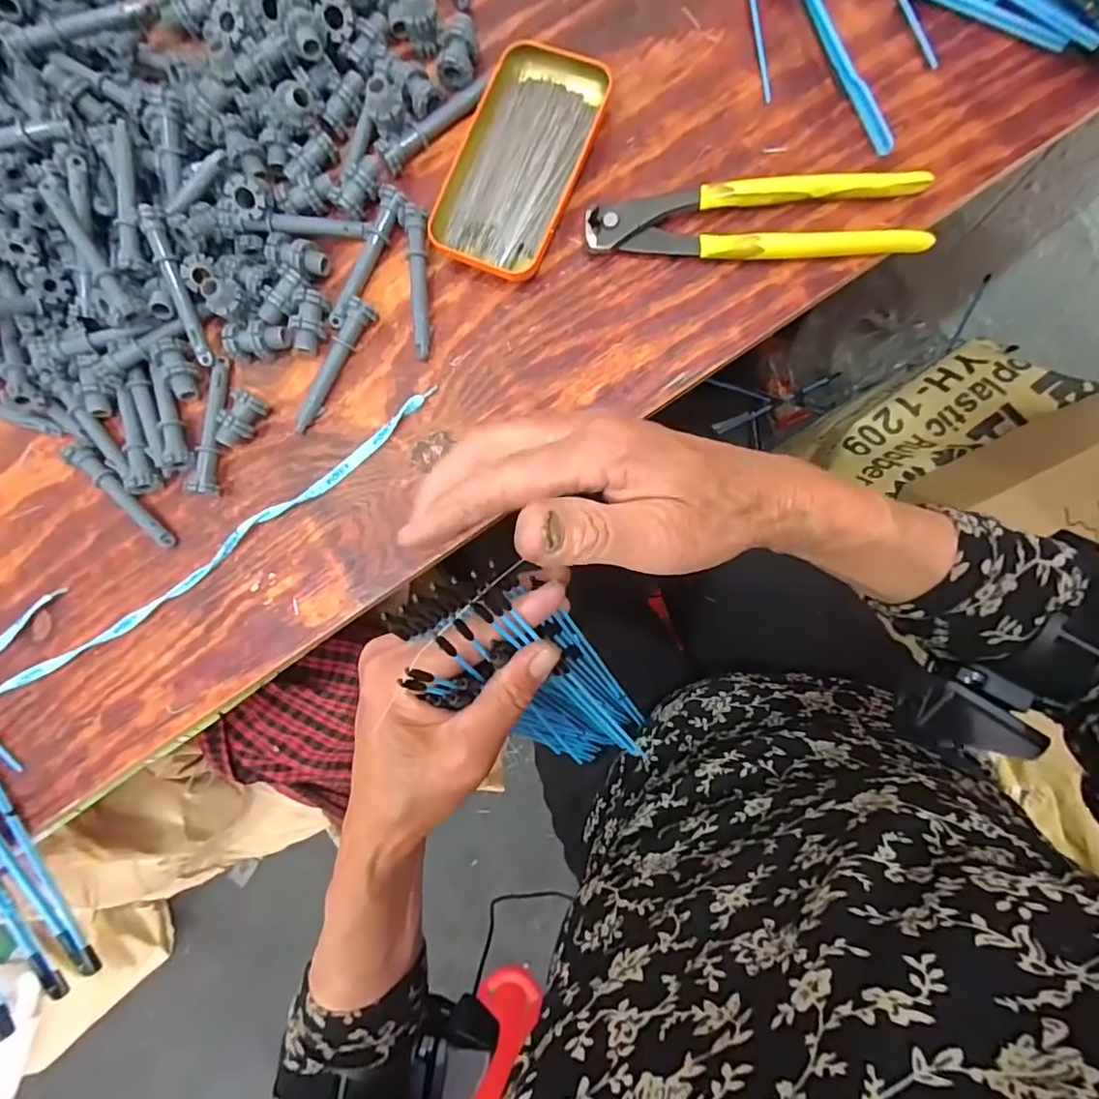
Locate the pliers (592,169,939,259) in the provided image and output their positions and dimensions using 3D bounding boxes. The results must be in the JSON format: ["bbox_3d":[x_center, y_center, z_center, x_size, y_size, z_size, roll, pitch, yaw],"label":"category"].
[{"bbox_3d":[0.125,-0.203,0.350,0.201,0.017,0.050,0,86,7],"label":"pliers"}]

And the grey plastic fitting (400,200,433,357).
[{"bbox_3d":[-0.084,-0.172,0.370,0.017,0.017,0.095,-5,85,6],"label":"grey plastic fitting"}]

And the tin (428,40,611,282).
[{"bbox_3d":[-0.019,-0.251,0.366,0.082,0.018,0.145,22,89,8],"label":"tin"}]

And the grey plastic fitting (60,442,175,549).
[{"bbox_3d":[-0.289,-0.035,0.385,0.092,0.019,0.017,44,92,8],"label":"grey plastic fitting"}]

